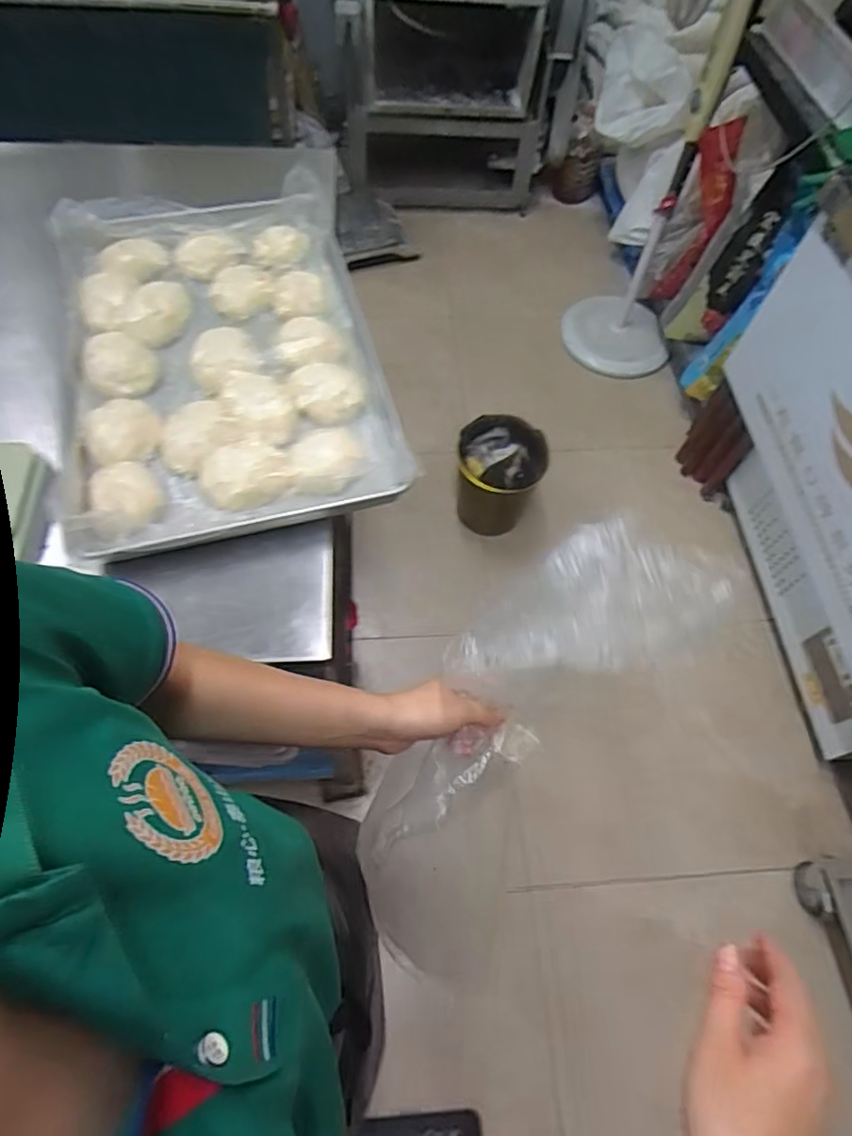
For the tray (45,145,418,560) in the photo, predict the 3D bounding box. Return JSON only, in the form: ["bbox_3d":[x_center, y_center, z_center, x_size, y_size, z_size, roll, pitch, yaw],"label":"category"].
[{"bbox_3d":[-0.276,-0.320,0.857,0.424,0.067,0.648,-14,63,-11],"label":"tray"}]

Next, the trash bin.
[{"bbox_3d":[0.193,-0.257,1.697,0.207,0.294,0.245,7,61,0],"label":"trash bin"}]

